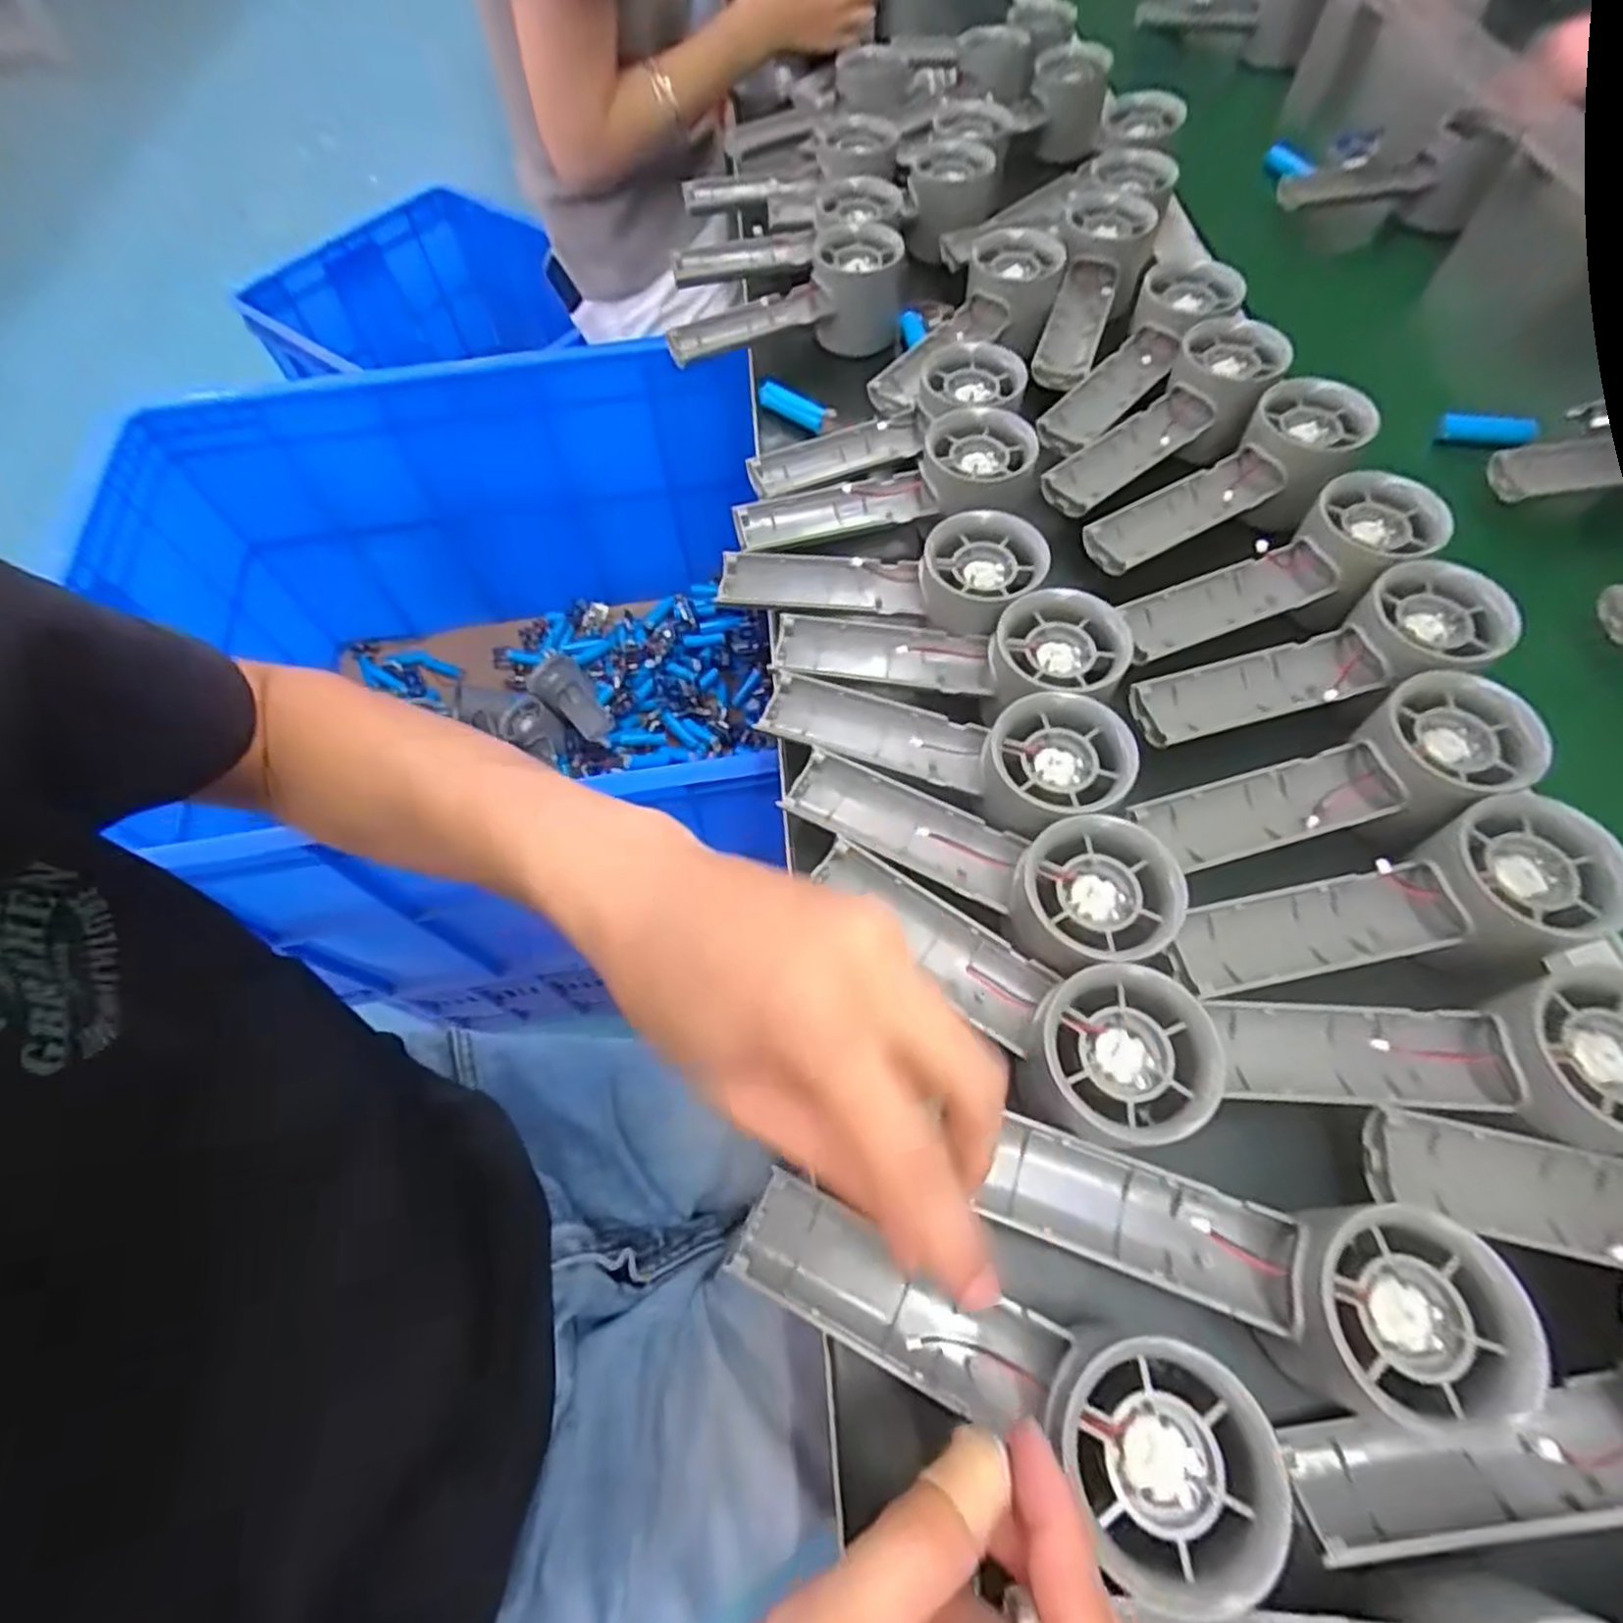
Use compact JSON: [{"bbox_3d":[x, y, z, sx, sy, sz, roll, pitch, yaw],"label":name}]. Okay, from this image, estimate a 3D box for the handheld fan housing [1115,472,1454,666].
[{"bbox_3d":[0.226,-0.111,0.376,0.153,0.035,0.059,-24,63,5],"label":"handheld fan housing"}]

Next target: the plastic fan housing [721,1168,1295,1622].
[{"bbox_3d":[0.051,0.166,0.232,0.159,0.031,0.053,17,64,22],"label":"plastic fan housing"}]

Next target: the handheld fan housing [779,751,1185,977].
[{"bbox_3d":[0.064,0.016,0.311,0.157,0.027,0.055,21,64,27],"label":"handheld fan housing"}]

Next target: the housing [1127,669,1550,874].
[{"bbox_3d":[0.214,-0.010,0.316,0.146,0.026,0.055,-19,63,6],"label":"housing"}]

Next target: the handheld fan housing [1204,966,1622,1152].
[{"bbox_3d":[0.219,0.086,0.266,0.139,0.024,0.051,-5,61,17],"label":"handheld fan housing"}]

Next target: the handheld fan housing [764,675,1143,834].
[{"bbox_3d":[0.055,-0.030,0.334,0.157,0.025,0.057,14,63,23],"label":"handheld fan housing"}]

